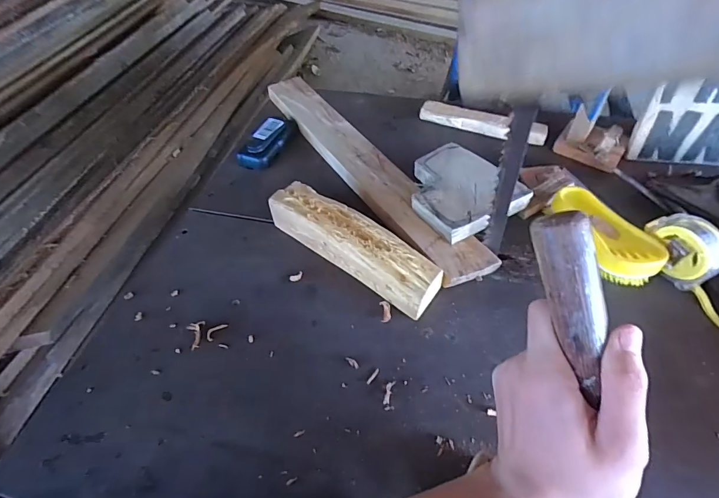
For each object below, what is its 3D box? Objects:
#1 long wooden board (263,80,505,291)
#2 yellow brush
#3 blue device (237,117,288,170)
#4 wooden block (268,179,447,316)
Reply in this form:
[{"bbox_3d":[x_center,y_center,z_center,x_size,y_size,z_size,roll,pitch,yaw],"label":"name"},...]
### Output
[{"bbox_3d":[0.000,-0.120,0.532,0.060,0.030,0.455,-26,53,-18],"label":"long wooden board"},{"bbox_3d":[0.263,-0.015,0.426,0.064,0.045,0.114,-10,49,-5],"label":"yellow brush"},{"bbox_3d":[-0.135,-0.153,0.577,0.040,0.031,0.095,13,51,14],"label":"blue device"},{"bbox_3d":[-0.009,-0.007,0.433,0.204,0.045,0.050,30,57,26],"label":"wooden block"}]

